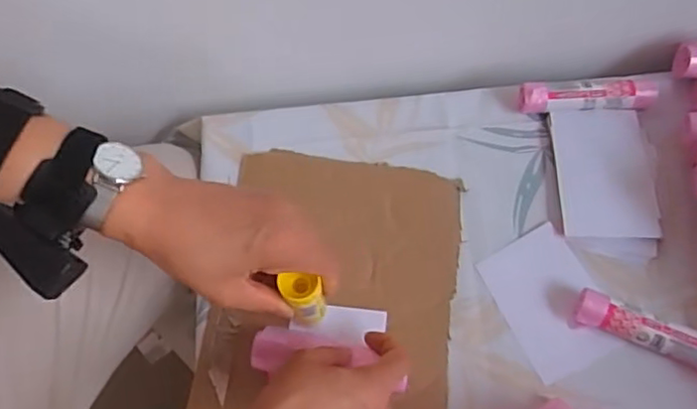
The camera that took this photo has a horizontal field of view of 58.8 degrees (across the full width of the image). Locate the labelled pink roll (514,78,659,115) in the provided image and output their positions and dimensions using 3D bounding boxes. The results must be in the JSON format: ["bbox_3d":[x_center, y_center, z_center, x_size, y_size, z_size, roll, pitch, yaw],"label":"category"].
[{"bbox_3d":[0.223,-0.100,0.575,0.126,0.031,0.022,-2,68,0],"label":"labelled pink roll"}]

